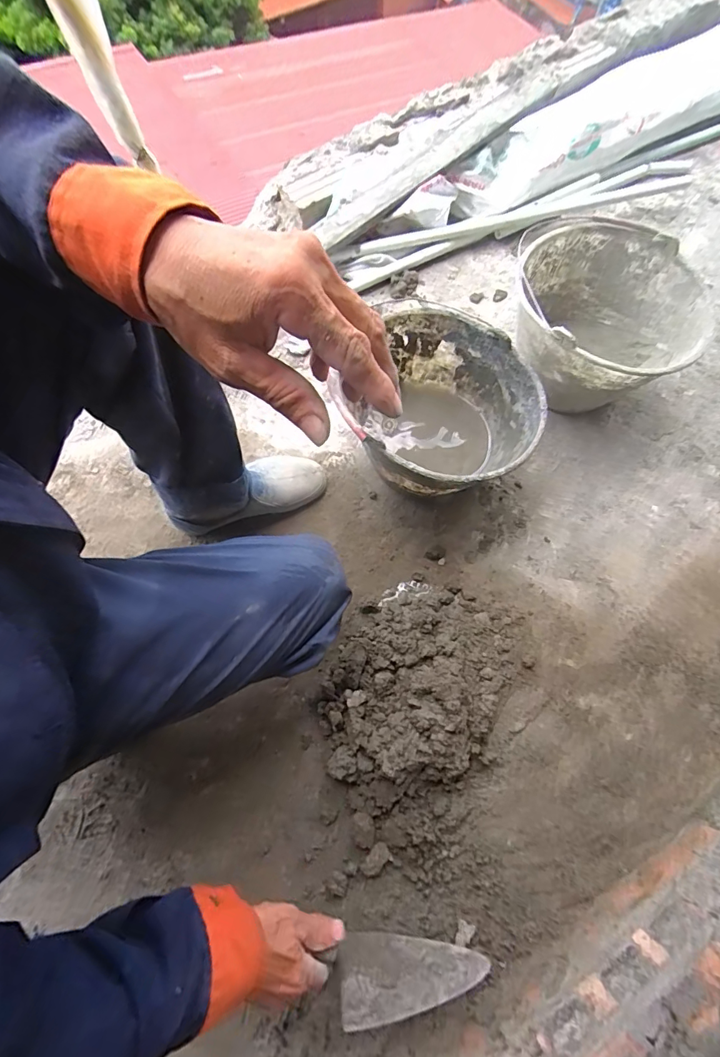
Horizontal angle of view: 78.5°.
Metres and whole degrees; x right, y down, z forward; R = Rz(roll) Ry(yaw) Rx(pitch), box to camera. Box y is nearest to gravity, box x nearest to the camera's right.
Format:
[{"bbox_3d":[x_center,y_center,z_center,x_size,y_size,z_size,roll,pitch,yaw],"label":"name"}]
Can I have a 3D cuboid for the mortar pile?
[{"bbox_3d":[0.068,0.236,0.573,0.237,0.081,0.361,23,74,9],"label":"mortar pile"}]

